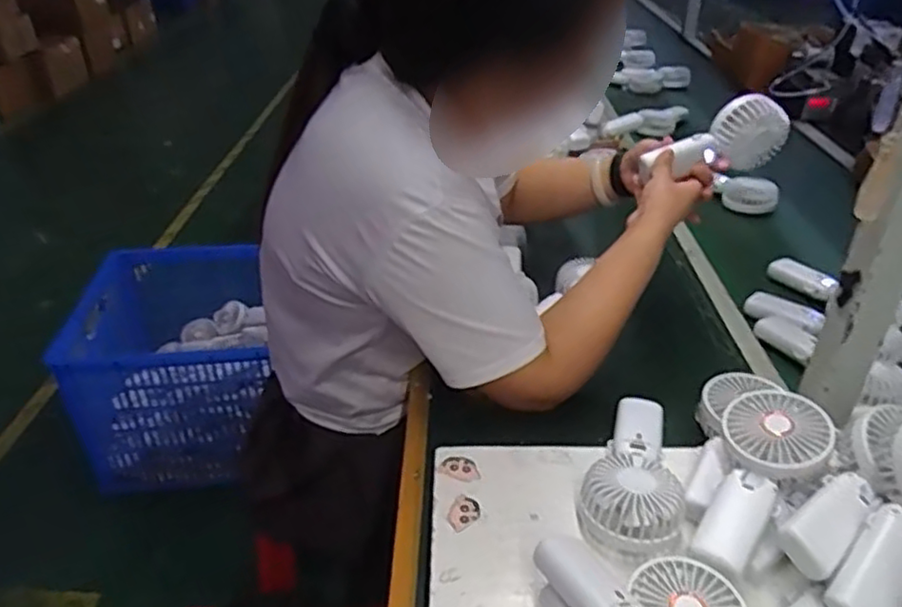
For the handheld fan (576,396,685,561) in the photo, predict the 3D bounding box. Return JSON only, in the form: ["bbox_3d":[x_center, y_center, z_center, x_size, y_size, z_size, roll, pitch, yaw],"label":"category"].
[{"bbox_3d":[0.168,0.146,0.616,0.087,0.047,0.190,10,35,13],"label":"handheld fan"}]

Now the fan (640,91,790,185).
[{"bbox_3d":[0.318,-0.193,0.819,0.183,0.080,0.035,-19,36,-6],"label":"fan"}]

